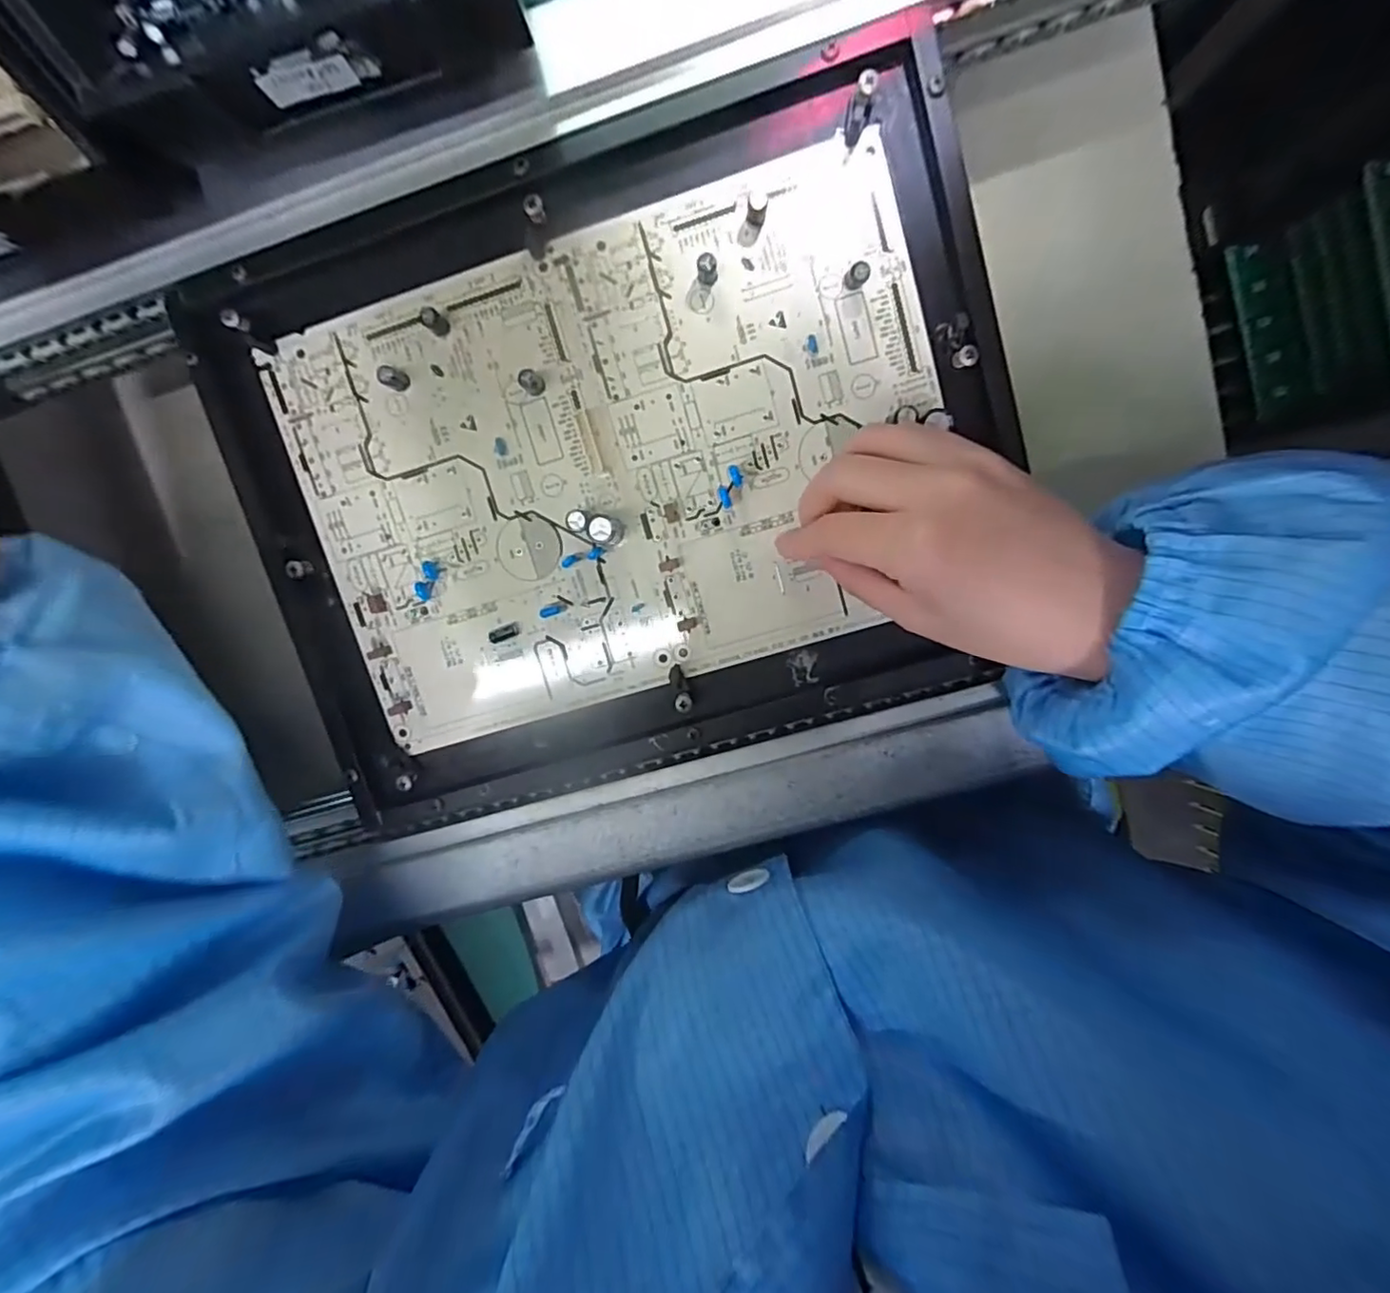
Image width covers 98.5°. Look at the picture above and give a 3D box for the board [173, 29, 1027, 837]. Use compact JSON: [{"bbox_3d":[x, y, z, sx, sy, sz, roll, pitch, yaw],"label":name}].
[{"bbox_3d":[-0.030,-0.071,0.270,0.332,0.032,0.262,-16,93,7],"label":"board"}]

